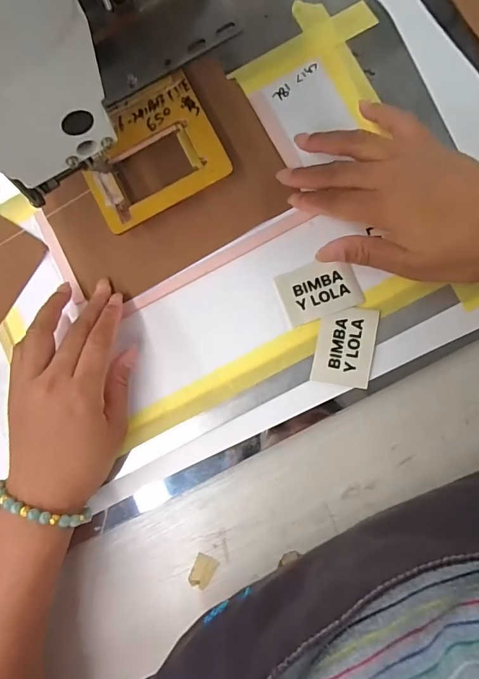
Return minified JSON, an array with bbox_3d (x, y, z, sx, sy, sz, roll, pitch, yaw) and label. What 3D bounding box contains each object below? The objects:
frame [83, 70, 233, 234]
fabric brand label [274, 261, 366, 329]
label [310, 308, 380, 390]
[{"bbox_3d":[-0.070,-0.143,0.313,0.104,0.008,0.087,-28,86,2],"label":"frame"},{"bbox_3d":[0.060,-0.038,0.307,0.059,0.004,0.041,-20,82,3],"label":"fabric brand label"},{"bbox_3d":[0.079,0.005,0.301,0.043,0.004,0.058,9,86,8],"label":"label"}]

